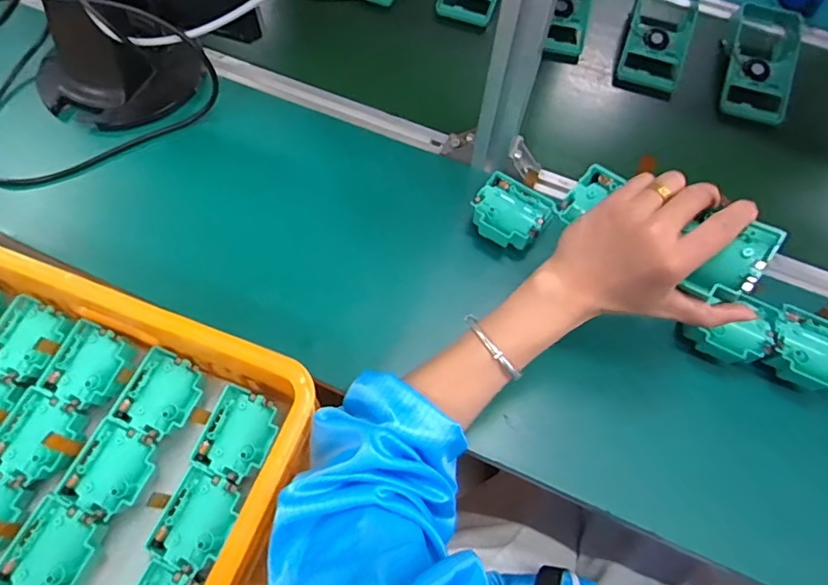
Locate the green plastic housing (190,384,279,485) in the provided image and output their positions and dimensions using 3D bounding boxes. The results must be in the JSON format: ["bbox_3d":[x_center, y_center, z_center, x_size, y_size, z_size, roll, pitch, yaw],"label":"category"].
[{"bbox_3d":[-0.159,0.128,0.463,0.063,0.020,0.074,17,63,6],"label":"green plastic housing"}]

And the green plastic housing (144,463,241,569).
[{"bbox_3d":[-0.185,0.194,0.436,0.061,0.019,0.068,25,64,9],"label":"green plastic housing"}]

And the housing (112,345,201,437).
[{"bbox_3d":[-0.238,0.094,0.481,0.061,0.016,0.070,23,64,8],"label":"housing"}]

